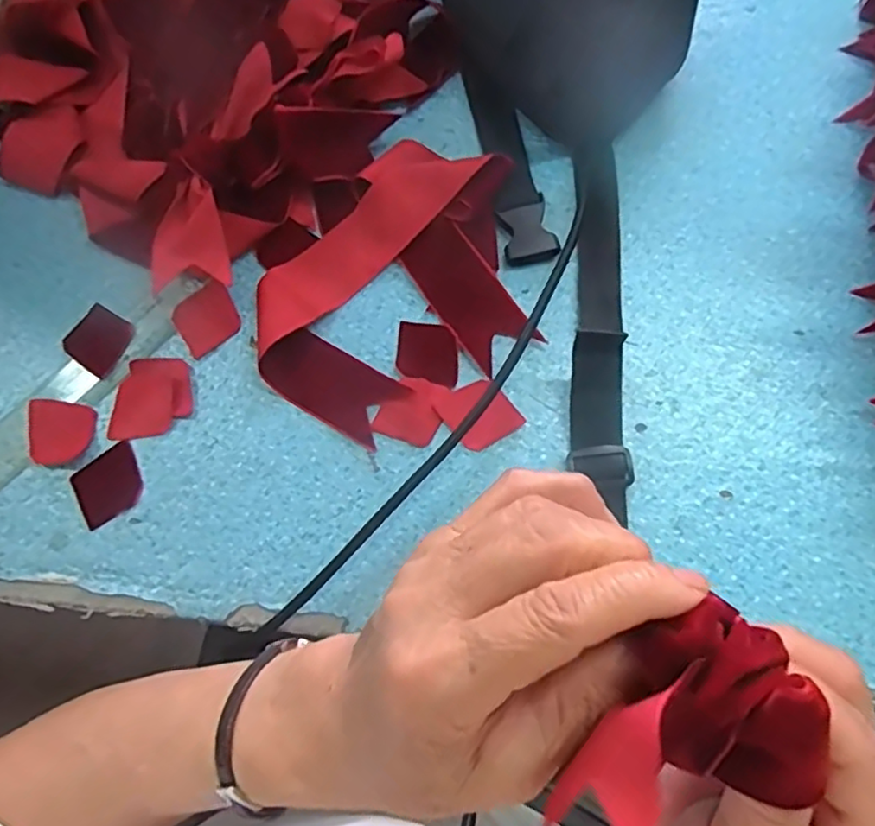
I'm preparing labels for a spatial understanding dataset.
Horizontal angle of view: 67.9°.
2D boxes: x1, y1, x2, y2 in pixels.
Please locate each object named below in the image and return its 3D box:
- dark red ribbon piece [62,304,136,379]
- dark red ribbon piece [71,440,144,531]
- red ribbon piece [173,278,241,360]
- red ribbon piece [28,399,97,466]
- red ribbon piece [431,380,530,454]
[{"bbox_3d":[-0.190,-0.041,0.364,0.034,0.004,0.034,30,77,10],"label":"dark red ribbon piece"},{"bbox_3d":[-0.171,0.037,0.336,0.035,0.004,0.036,-31,75,-6],"label":"dark red ribbon piece"},{"bbox_3d":[-0.128,-0.053,0.360,0.034,0.004,0.034,-34,86,-6],"label":"red ribbon piece"},{"bbox_3d":[-0.200,0.010,0.345,0.035,0.004,0.035,0,74,2],"label":"red ribbon piece"},{"bbox_3d":[0.022,0.000,0.339,0.033,0.005,0.037,-37,76,-8],"label":"red ribbon piece"}]

